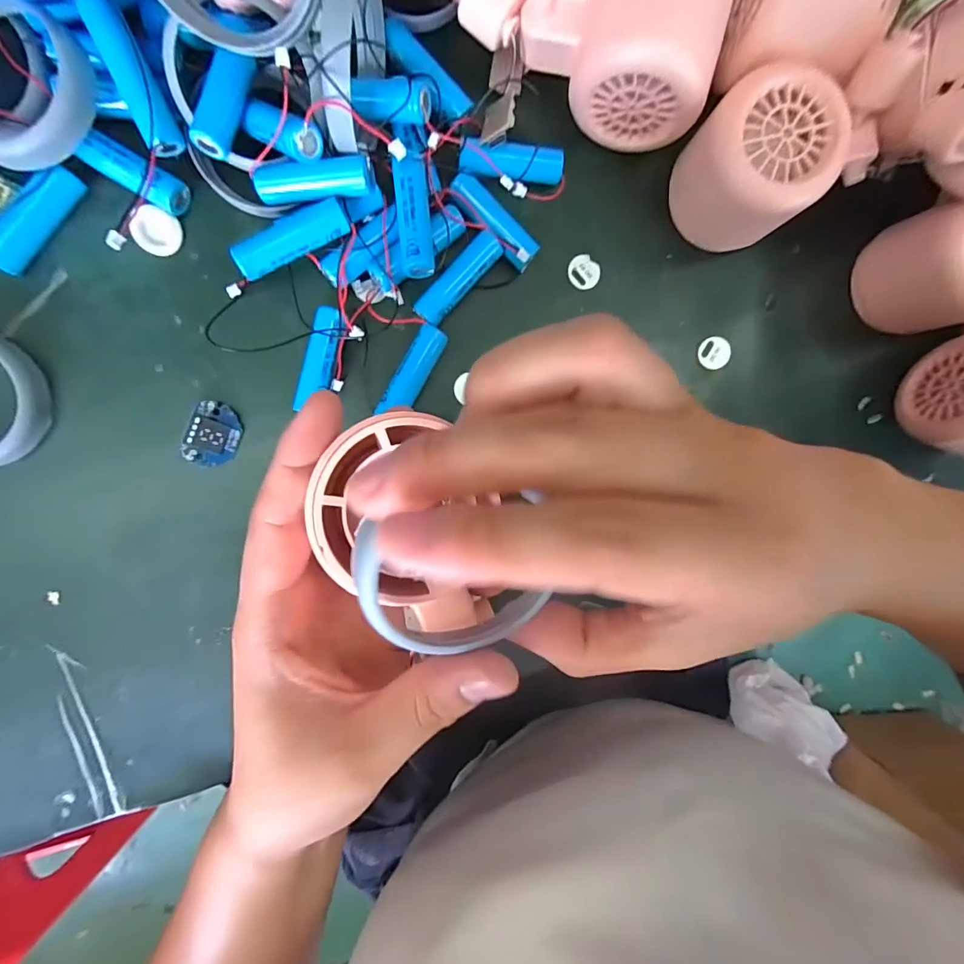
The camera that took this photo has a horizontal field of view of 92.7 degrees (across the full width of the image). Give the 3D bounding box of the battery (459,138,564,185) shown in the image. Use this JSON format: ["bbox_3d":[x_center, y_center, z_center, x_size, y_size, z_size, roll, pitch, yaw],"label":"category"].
[{"bbox_3d":[0.014,-0.150,0.215,0.048,0.013,0.016,-3,95,-8],"label":"battery"}]

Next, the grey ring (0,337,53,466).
[{"bbox_3d":[-0.217,-0.035,0.195,0.057,0.014,0.057,-1,95,-8],"label":"grey ring"}]

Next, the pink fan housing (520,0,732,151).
[{"bbox_3d":[0.058,-0.189,0.198,0.079,0.054,0.055,9,94,-9],"label":"pink fan housing"}]

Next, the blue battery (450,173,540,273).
[{"bbox_3d":[0.006,-0.122,0.217,0.049,0.016,0.014,44,88,-9],"label":"blue battery"}]

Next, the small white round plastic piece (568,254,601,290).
[{"bbox_3d":[0.052,-0.106,0.232,0.016,0.004,0.016,-1,95,-8],"label":"small white round plastic piece"}]

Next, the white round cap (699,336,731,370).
[{"bbox_3d":[0.123,-0.068,0.243,0.016,0.005,0.017,-1,95,-8],"label":"white round cap"}]

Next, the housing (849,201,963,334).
[{"bbox_3d":[0.229,-0.105,0.230,0.055,0.050,0.054,-12,97,-7],"label":"housing"}]

